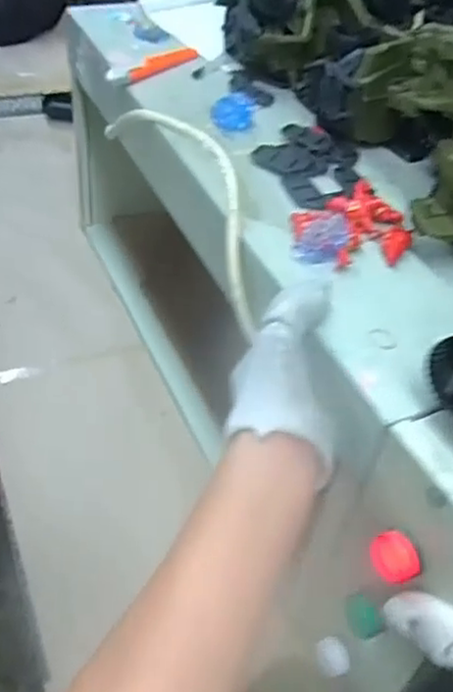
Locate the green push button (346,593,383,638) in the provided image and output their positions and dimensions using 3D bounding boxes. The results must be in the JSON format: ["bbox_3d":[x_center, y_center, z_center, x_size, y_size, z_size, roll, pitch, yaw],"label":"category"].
[{"bbox_3d":[0.084,0.166,0.422,0.013,0.021,0.026,-15,50,-21],"label":"green push button"}]

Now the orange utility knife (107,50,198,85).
[{"bbox_3d":[-0.064,-0.259,0.629,0.019,0.010,0.102,36,52,25],"label":"orange utility knife"}]

